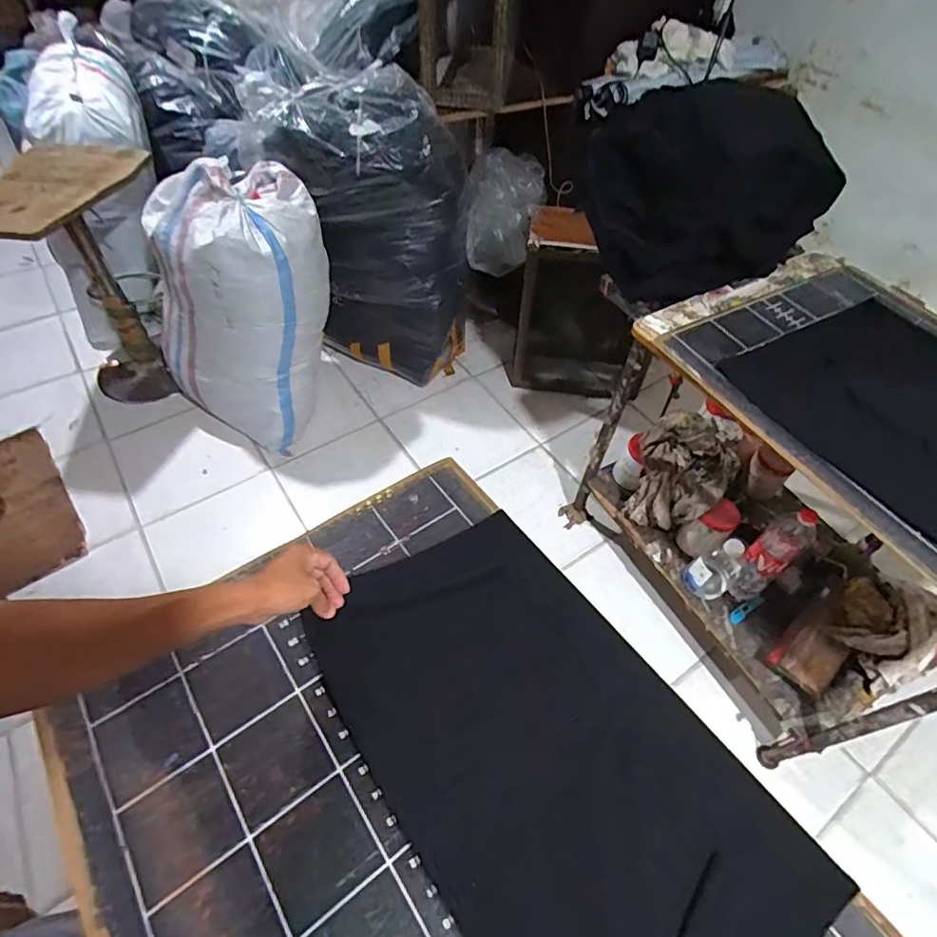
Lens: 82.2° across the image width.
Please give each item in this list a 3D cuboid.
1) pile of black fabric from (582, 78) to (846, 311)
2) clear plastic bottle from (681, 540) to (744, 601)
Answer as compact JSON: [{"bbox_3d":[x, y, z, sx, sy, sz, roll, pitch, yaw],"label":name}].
[{"bbox_3d":[0.440,-0.531,1.024,0.368,0.325,0.258,-13,54,-12],"label":"pile of black fabric"},{"bbox_3d":[0.579,0.232,1.264,0.104,0.158,0.098,-23,57,-19],"label":"clear plastic bottle"}]

